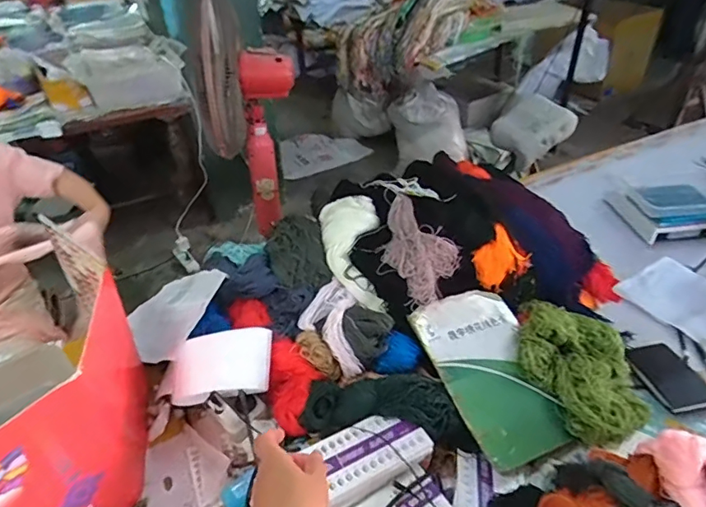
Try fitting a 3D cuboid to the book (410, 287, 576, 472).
[{"bbox_3d":[0.243,0.198,0.854,0.194,0.017,0.305,-11,54,-24],"label":"book"}]

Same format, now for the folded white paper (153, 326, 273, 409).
[{"bbox_3d":[-0.234,0.193,0.845,0.187,0.048,0.114,-3,61,-6],"label":"folded white paper"}]

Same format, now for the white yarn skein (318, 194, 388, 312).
[{"bbox_3d":[-0.001,-0.005,1.011,0.116,0.074,0.291,-5,57,-7],"label":"white yarn skein"}]

